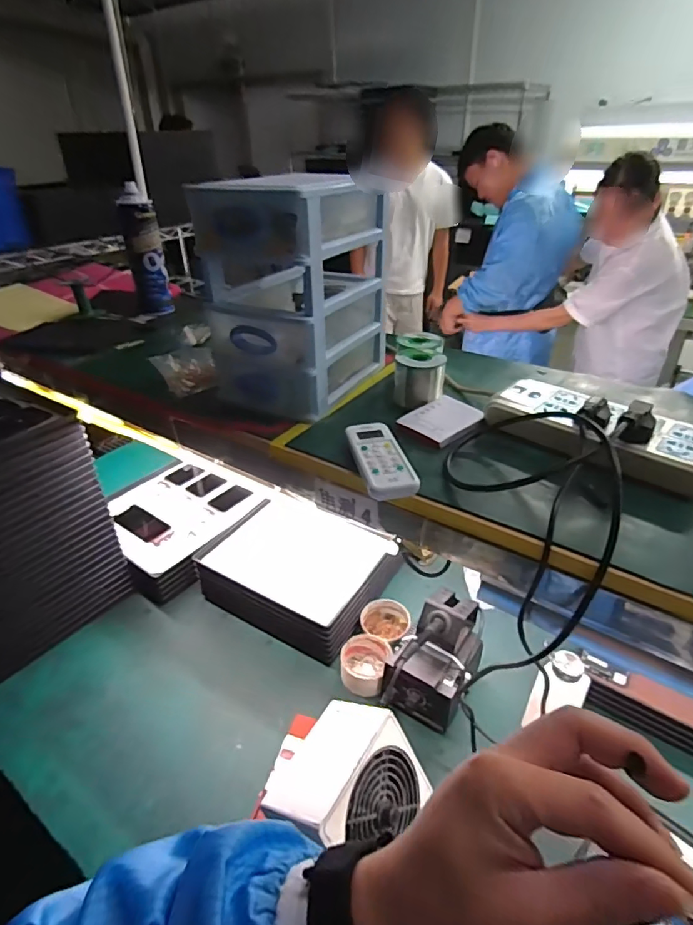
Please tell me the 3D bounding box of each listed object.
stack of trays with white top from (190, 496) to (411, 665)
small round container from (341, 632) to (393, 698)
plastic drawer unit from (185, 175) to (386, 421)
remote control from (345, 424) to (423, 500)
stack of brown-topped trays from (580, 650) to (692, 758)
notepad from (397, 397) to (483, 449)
[{"bbox_3d":[-0.094,0.212,0.978,0.317,0.101,0.251,18,38,26],"label":"stack of trays with white top"},{"bbox_3d":[0.030,0.343,0.837,0.082,0.044,0.099,12,35,19],"label":"small round container"},{"bbox_3d":[-0.062,-0.217,0.635,0.152,0.244,0.205,16,37,24],"label":"plastic drawer unit"},{"bbox_3d":[0.034,-0.003,0.515,0.051,0.020,0.118,-7,34,-9],"label":"remote control"},{"bbox_3d":[0.497,0.384,0.732,0.292,0.068,0.066,19,38,28],"label":"stack of brown-topped trays"},{"bbox_3d":[0.116,-0.052,0.595,0.068,0.011,0.094,27,43,36],"label":"notepad"}]

